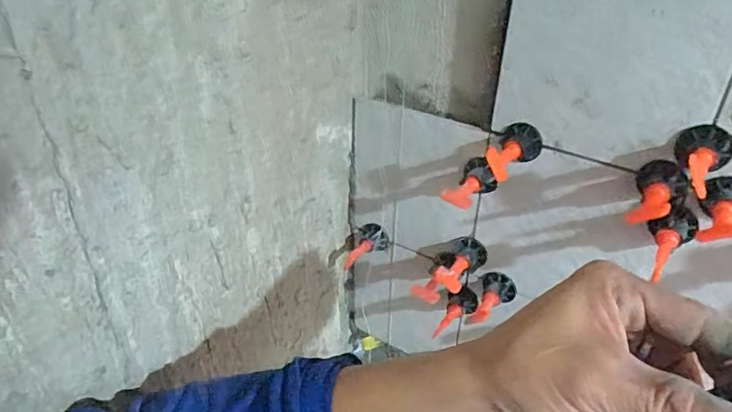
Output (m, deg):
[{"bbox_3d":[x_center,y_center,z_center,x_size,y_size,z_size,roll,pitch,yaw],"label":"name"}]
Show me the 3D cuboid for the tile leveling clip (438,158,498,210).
[{"bbox_3d":[0.089,-0.017,0.446,0.031,0.028,0.054,18,36,25],"label":"tile leveling clip"}]

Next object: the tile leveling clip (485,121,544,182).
[{"bbox_3d":[0.115,-0.040,0.409,0.032,0.029,0.058,15,34,21],"label":"tile leveling clip"}]

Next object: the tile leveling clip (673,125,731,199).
[{"bbox_3d":[0.211,-0.028,0.336,0.033,0.032,0.051,21,37,29],"label":"tile leveling clip"}]

